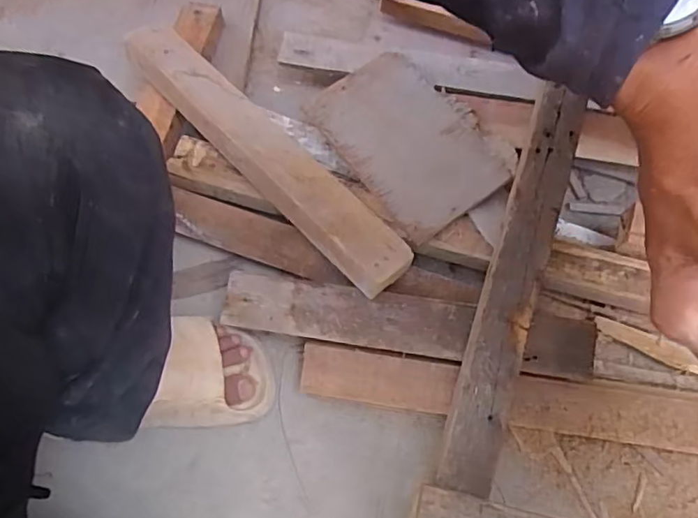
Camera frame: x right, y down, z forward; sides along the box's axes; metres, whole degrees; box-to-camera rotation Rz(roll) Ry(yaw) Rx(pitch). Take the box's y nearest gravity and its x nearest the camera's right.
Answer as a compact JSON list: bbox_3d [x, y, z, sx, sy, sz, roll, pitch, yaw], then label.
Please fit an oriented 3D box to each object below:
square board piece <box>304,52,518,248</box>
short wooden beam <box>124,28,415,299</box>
[{"bbox_3d":[0.072,-0.155,0.731,0.176,0.018,0.254,-38,72,-13],"label":"square board piece"},{"bbox_3d":[-0.116,-0.140,0.705,0.077,0.056,0.487,-42,73,-14],"label":"short wooden beam"}]

